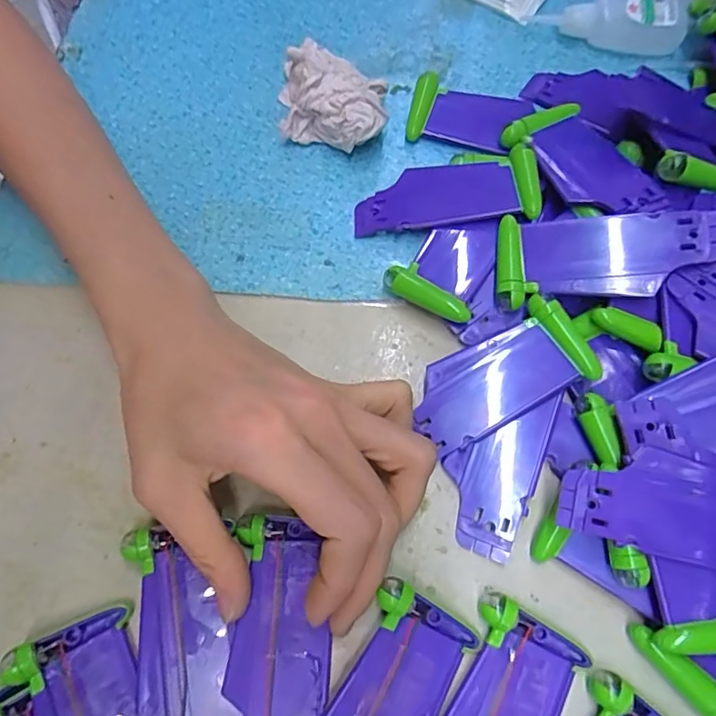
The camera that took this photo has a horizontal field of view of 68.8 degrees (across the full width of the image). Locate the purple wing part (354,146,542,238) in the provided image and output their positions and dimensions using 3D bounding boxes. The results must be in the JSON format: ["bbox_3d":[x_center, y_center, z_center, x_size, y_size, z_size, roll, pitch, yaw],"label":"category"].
[{"bbox_3d":[0.042,-0.081,0.262,0.088,0.008,0.040,-8,68,12],"label":"purple wing part"}]

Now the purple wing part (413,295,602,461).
[{"bbox_3d":[0.061,0.008,0.226,0.078,0.006,0.039,-34,73,0],"label":"purple wing part"}]

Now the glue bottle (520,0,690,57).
[{"bbox_3d":[0.142,-0.194,0.299,0.085,0.024,0.018,8,69,4],"label":"glue bottle"}]

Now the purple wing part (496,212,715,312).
[{"bbox_3d":[0.109,-0.047,0.230,0.090,0.012,0.041,-5,68,15],"label":"purple wing part"}]

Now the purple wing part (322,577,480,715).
[{"bbox_3d":[0.007,0.131,0.188,0.037,0.012,0.089,29,72,11],"label":"purple wing part"}]

